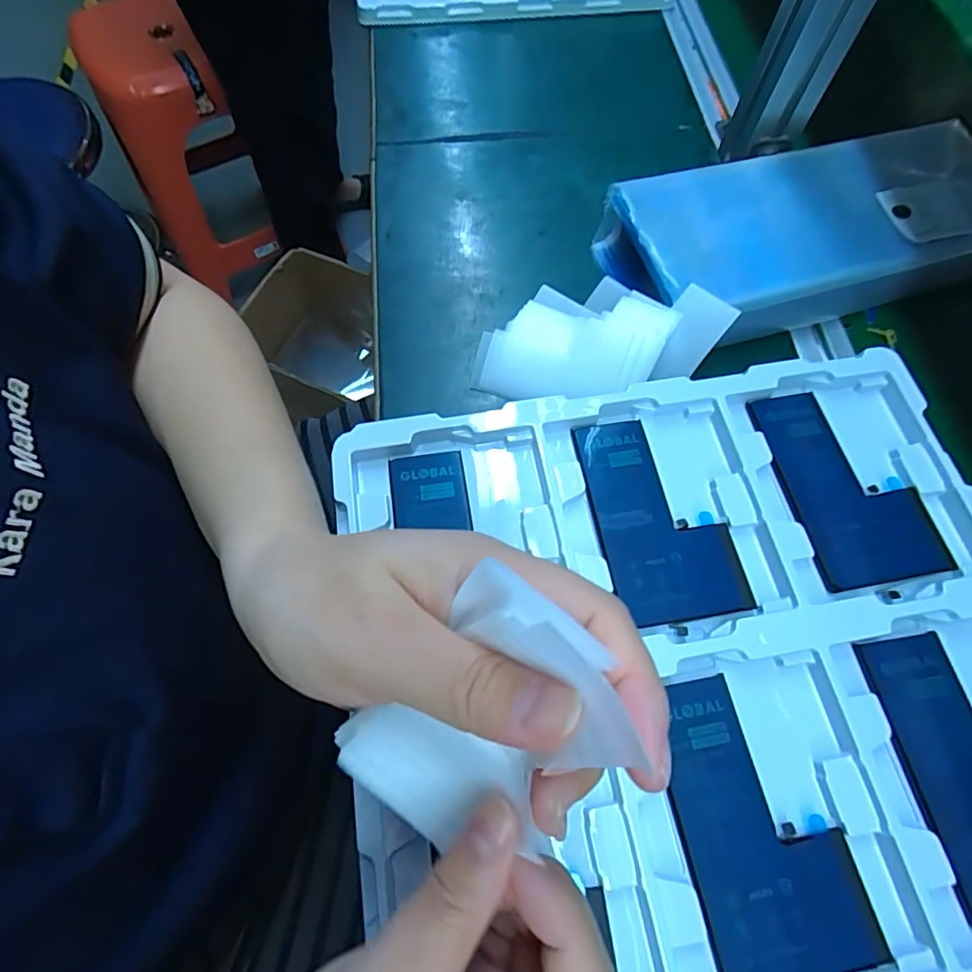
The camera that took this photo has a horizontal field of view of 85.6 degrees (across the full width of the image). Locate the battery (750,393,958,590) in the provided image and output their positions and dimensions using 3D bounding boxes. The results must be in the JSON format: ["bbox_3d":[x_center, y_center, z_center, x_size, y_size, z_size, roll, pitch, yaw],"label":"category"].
[{"bbox_3d":[0.189,-0.002,0.276,0.065,0.004,0.107,-9,67,-6],"label":"battery"}]

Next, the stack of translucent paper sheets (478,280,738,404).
[{"bbox_3d":[0.070,-0.099,0.345,0.157,0.020,0.087,-7,66,11],"label":"stack of translucent paper sheets"}]

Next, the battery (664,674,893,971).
[{"bbox_3d":[0.112,0.137,0.217,0.065,0.004,0.108,-9,67,-6],"label":"battery"}]

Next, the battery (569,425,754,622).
[{"bbox_3d":[0.088,0.015,0.268,0.065,0.004,0.107,-7,67,-5],"label":"battery"}]

